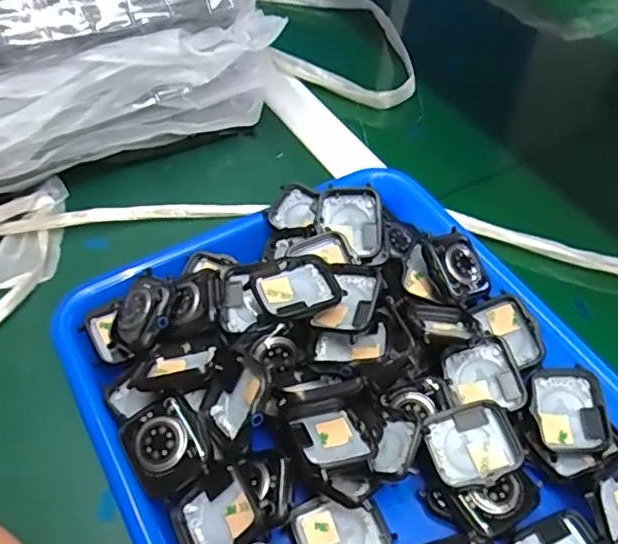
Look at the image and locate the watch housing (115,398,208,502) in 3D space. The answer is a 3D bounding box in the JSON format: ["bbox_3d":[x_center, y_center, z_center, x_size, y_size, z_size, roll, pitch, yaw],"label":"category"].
[{"bbox_3d":[-0.069,0.084,0.291,0.036,0.018,0.041,-24,55,-19],"label":"watch housing"}]

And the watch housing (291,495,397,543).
[{"bbox_3d":[0.015,0.125,0.292,0.042,0.008,0.038,-20,53,-16],"label":"watch housing"}]

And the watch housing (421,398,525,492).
[{"bbox_3d":[0.081,0.086,0.299,0.043,0.014,0.038,-17,53,-14],"label":"watch housing"}]

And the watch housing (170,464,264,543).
[{"bbox_3d":[-0.043,0.113,0.279,0.037,0.019,0.035,-22,54,-18],"label":"watch housing"}]

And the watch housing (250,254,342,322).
[{"bbox_3d":[-0.006,0.009,0.323,0.044,0.009,0.036,-14,47,-14],"label":"watch housing"}]

